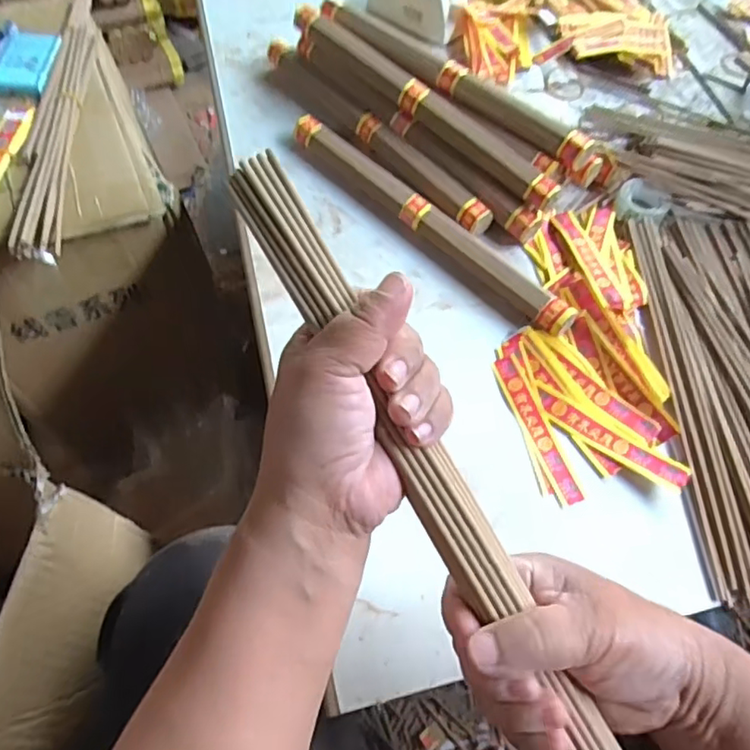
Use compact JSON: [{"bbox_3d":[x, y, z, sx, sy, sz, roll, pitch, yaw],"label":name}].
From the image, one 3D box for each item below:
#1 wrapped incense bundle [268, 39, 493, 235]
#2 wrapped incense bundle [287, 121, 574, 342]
[{"bbox_3d":[-0.003,-0.237,0.573,0.027,0.029,0.312,-34,66,-20],"label":"wrapped incense bundle"},{"bbox_3d":[0.042,-0.139,0.519,0.032,0.025,0.315,-40,68,-22],"label":"wrapped incense bundle"}]

